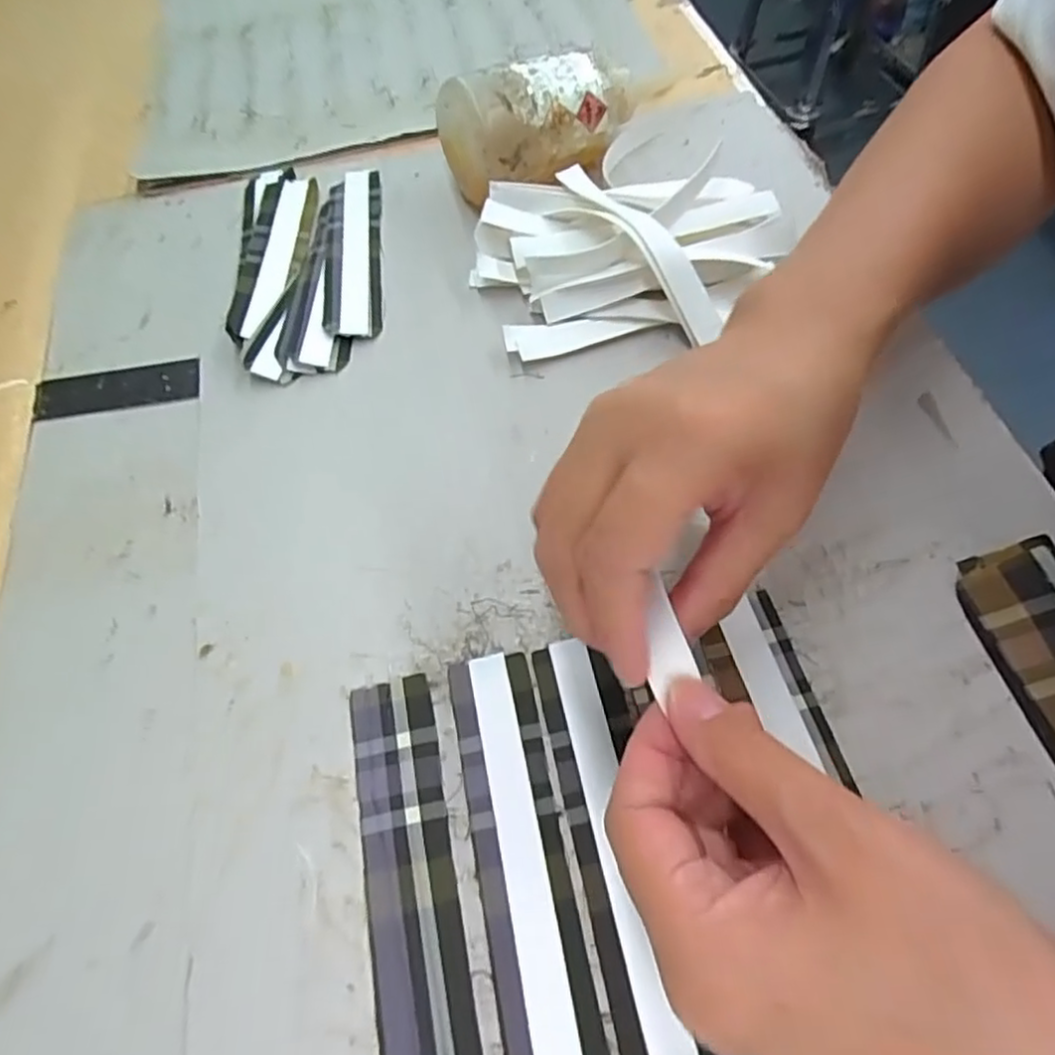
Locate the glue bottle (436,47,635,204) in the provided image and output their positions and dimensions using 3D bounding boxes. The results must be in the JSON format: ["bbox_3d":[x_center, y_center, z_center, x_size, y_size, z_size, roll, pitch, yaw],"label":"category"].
[{"bbox_3d":[0.009,-0.238,0.401,0.113,0.068,0.053,-27,62,-11],"label":"glue bottle"}]

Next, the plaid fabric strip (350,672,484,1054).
[{"bbox_3d":[-0.042,0.122,0.239,0.032,0.004,0.140,-13,60,-3],"label":"plaid fabric strip"}]

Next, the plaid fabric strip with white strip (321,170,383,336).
[{"bbox_3d":[-0.104,-0.167,0.406,0.034,0.007,0.139,-9,60,-1],"label":"plaid fabric strip with white strip"}]

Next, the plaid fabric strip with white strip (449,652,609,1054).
[{"bbox_3d":[-0.003,0.115,0.243,0.032,0.005,0.142,-12,60,-2],"label":"plaid fabric strip with white strip"}]

